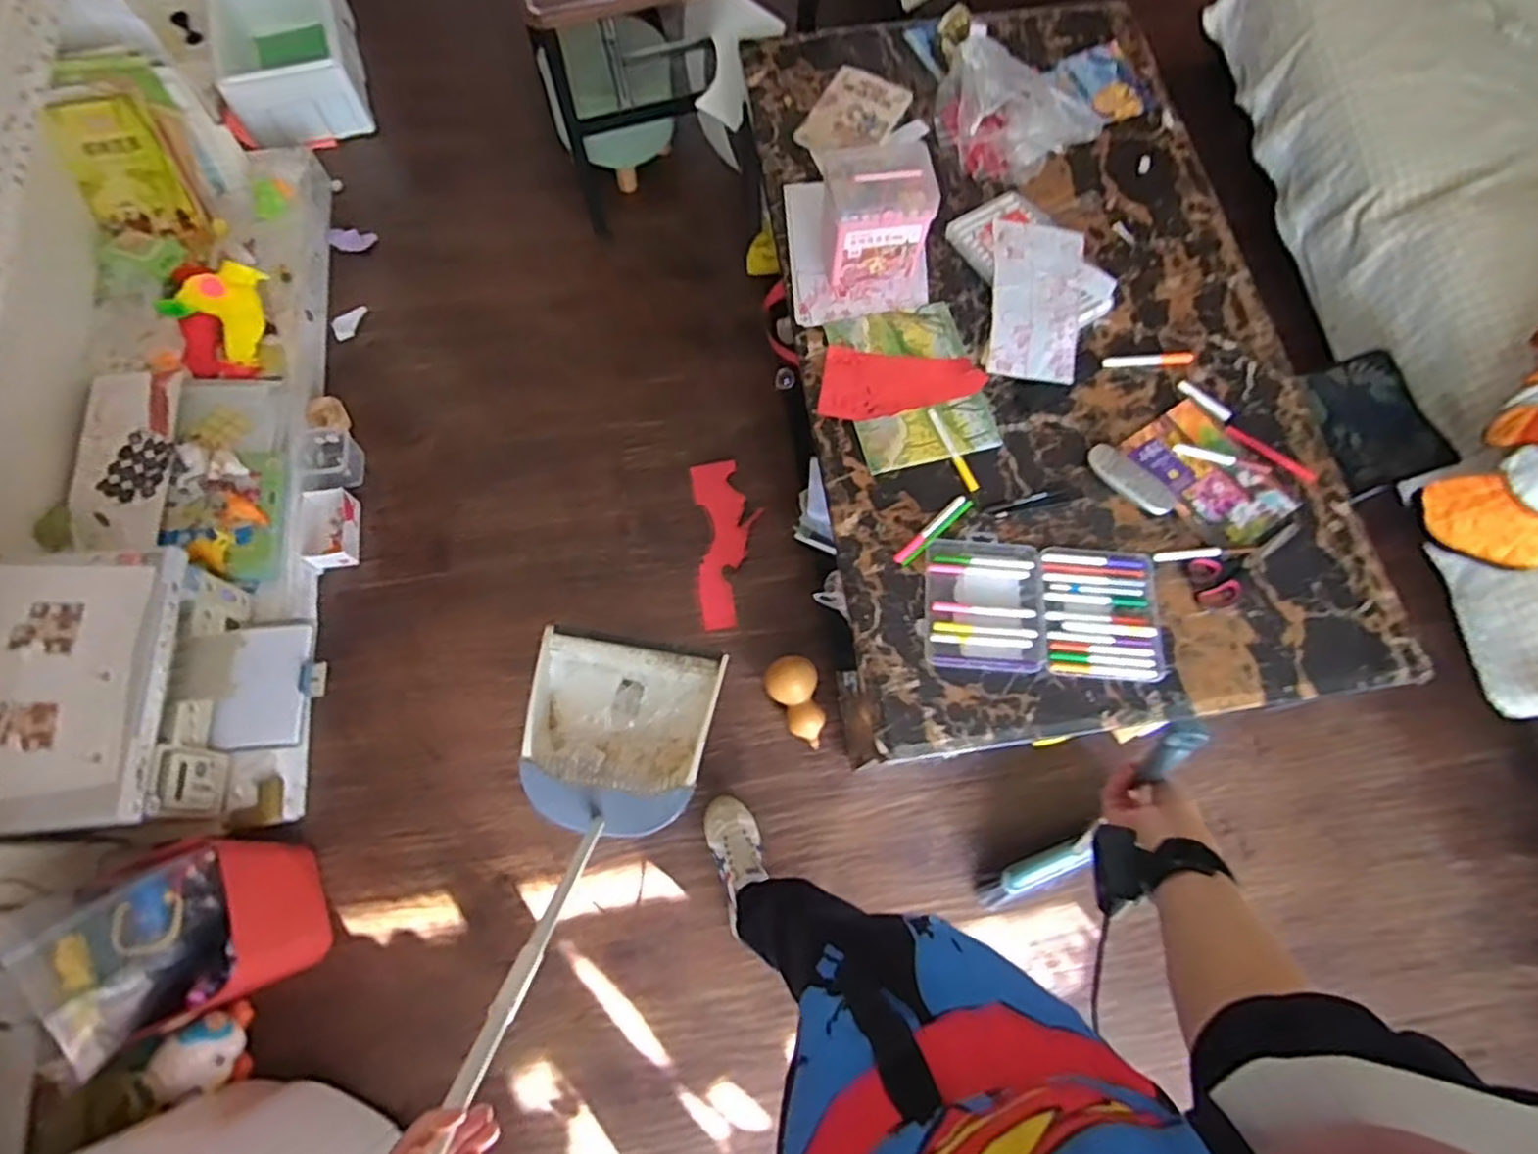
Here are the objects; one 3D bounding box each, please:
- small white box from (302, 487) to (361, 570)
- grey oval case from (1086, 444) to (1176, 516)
[{"bbox_3d":[-0.884,-0.099,1.486,0.093,0.060,0.163,-5,72,-4],"label":"small white box"},{"bbox_3d":[0.546,-0.146,1.109,0.143,0.029,0.042,41,75,11],"label":"grey oval case"}]

